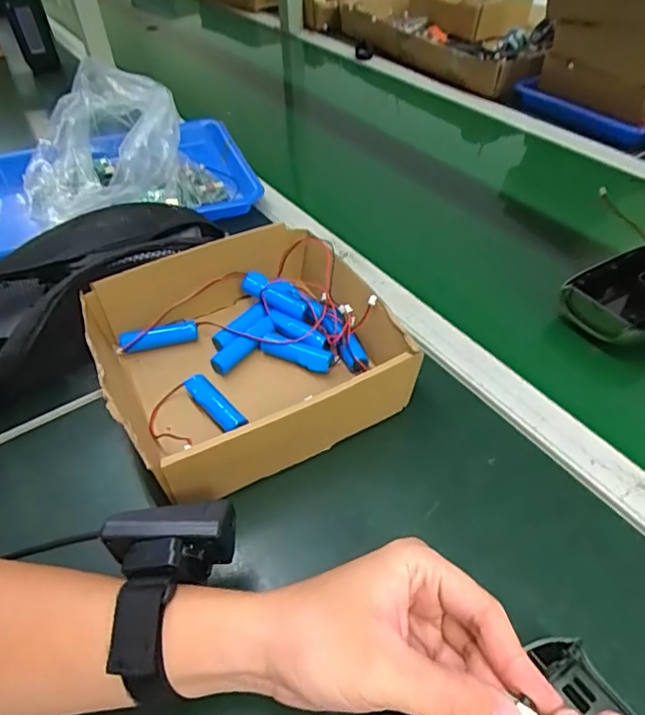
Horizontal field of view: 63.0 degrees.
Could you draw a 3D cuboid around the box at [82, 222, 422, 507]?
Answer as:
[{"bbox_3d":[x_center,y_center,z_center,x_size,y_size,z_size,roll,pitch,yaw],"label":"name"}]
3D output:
[{"bbox_3d":[-0.059,-0.009,0.435,0.214,0.069,0.212,-23,49,-18],"label":"box"}]

